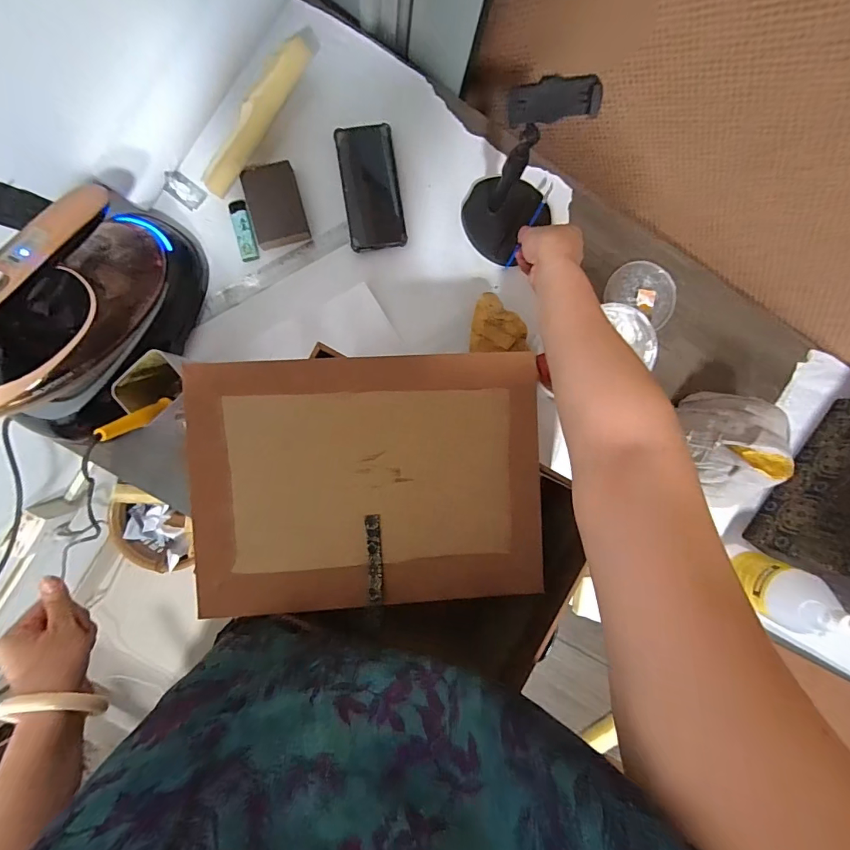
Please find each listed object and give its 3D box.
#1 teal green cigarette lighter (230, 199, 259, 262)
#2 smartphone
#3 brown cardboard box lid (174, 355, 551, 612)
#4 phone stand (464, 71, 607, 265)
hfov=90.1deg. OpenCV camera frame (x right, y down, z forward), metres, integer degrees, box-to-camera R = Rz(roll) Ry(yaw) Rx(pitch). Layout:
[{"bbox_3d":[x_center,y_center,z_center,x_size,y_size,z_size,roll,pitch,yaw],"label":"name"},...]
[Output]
[{"bbox_3d":[-0.252,-0.272,0.591,0.025,0.010,0.081,-12,93,-4],"label":"teal green cigarette lighter"},{"bbox_3d":[-0.075,-0.334,0.598,0.077,0.007,0.165,-9,92,-4],"label":"smartphone"},{"bbox_3d":[-0.054,0.056,0.416,0.327,0.018,0.241,-3,92,-5],"label":"brown cardboard box lid"},{"bbox_3d":[0.122,-0.302,0.495,0.106,0.252,0.111,33,89,-5],"label":"phone stand"}]

